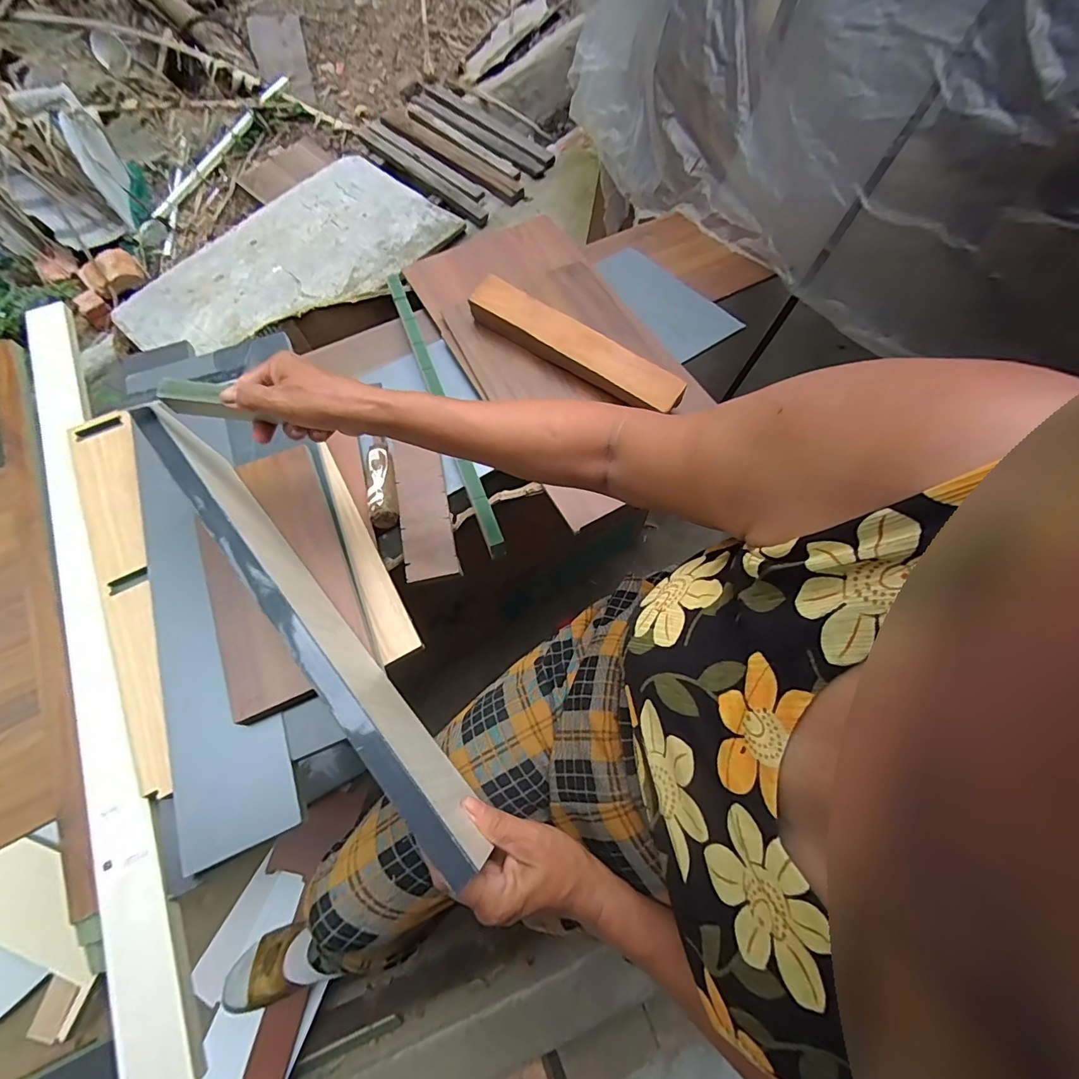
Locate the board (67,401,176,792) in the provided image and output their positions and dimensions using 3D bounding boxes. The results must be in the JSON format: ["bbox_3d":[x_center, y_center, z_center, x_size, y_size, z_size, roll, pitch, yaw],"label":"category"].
[{"bbox_3d":[-0.451,0.041,0.513,0.064,0.012,0.456,-23,69,-8],"label":"board"}]

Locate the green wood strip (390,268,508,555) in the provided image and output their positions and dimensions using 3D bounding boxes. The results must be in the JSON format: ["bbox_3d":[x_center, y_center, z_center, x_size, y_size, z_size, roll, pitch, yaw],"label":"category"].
[{"bbox_3d":[-0.130,-0.184,0.628,0.022,0.021,0.477,-20,69,-7],"label":"green wood strip"}]

